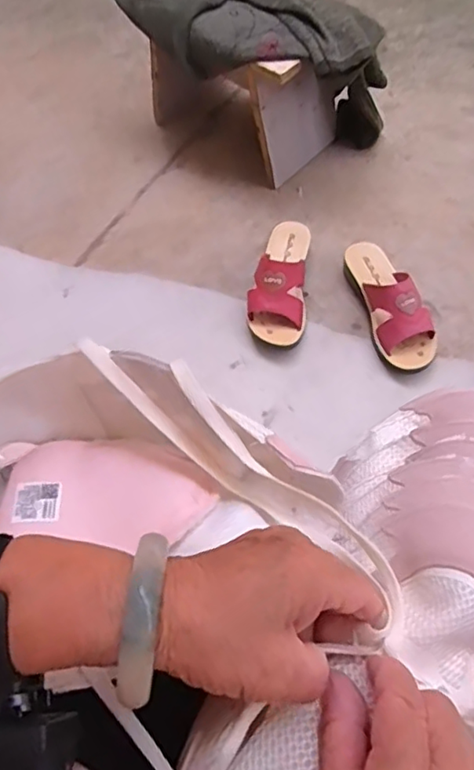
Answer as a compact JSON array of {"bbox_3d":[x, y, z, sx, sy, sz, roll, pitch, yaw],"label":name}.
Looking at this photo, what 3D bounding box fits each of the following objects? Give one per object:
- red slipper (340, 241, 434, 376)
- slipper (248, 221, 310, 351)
[{"bbox_3d":[0.226,-0.128,0.877,0.079,0.080,0.224,-13,62,-3],"label":"red slipper"},{"bbox_3d":[0.066,-0.169,0.918,0.084,0.073,0.220,5,63,6],"label":"slipper"}]

